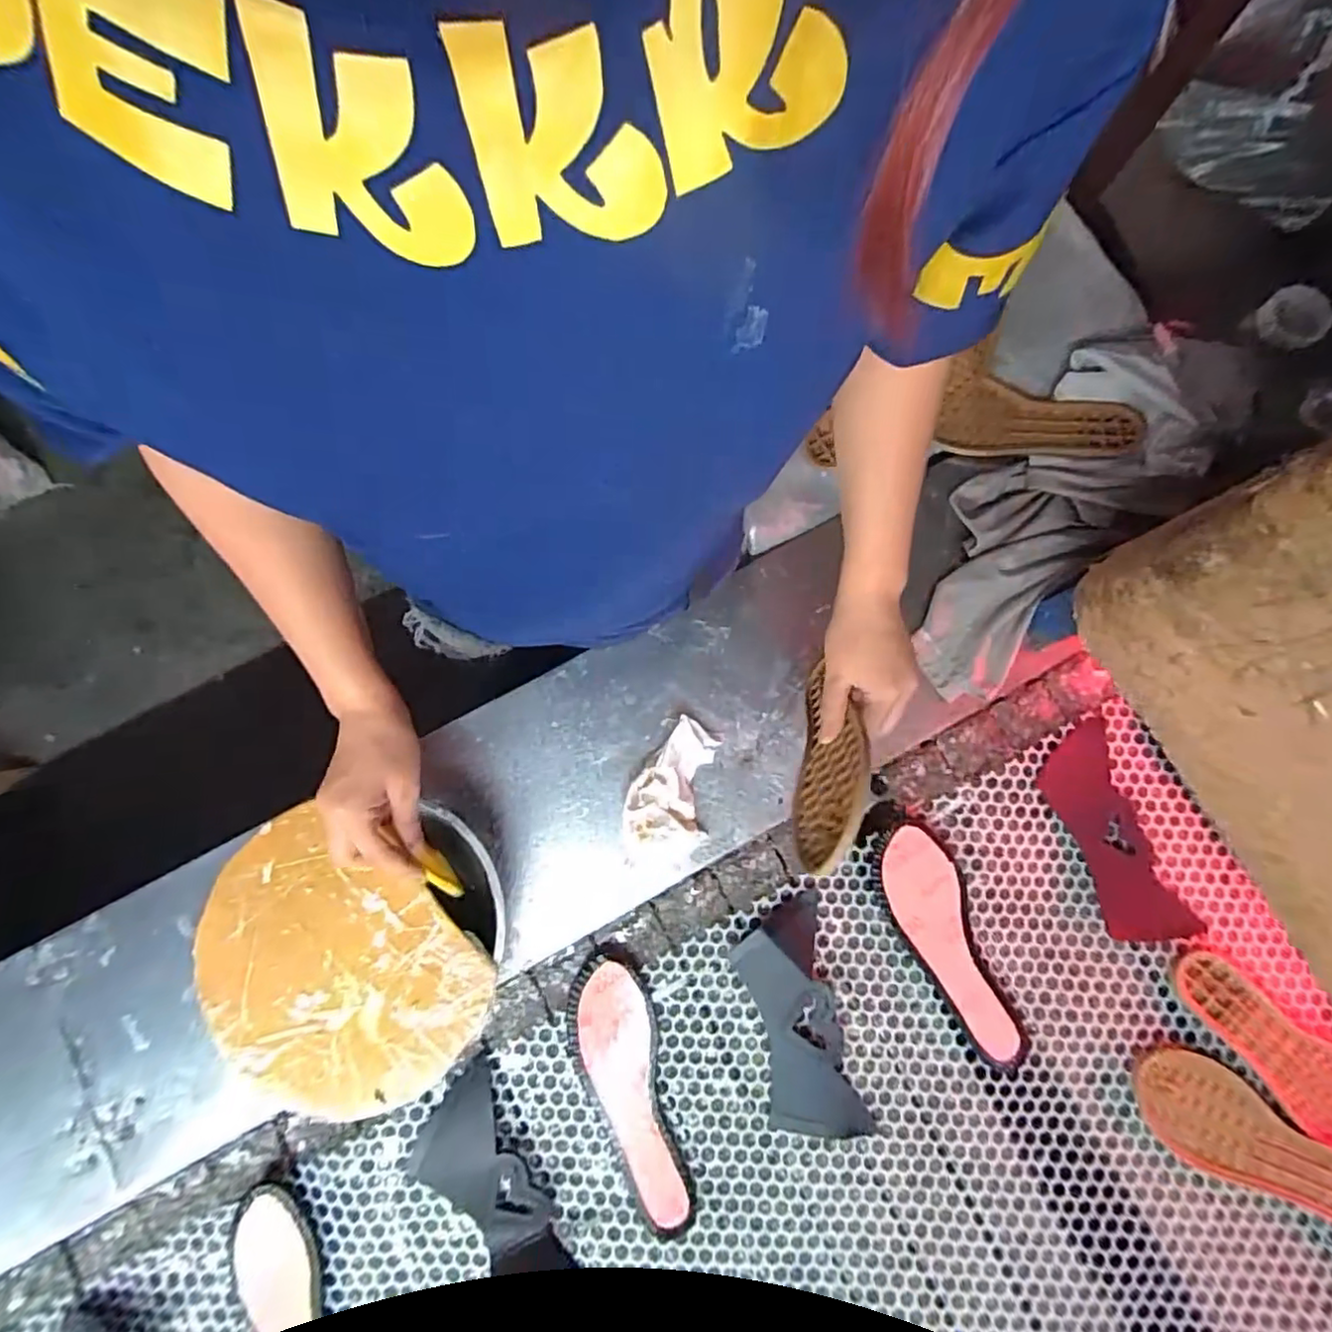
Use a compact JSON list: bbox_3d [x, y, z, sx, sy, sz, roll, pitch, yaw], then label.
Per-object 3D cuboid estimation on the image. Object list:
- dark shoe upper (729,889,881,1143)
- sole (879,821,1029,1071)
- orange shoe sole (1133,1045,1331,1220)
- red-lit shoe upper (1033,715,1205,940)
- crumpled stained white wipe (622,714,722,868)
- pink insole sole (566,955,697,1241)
[{"bbox_3d":[0.123,0.334,0.582,0.087,0.008,0.208,-12,80,-1],"label":"dark shoe upper"},{"bbox_3d":[0.266,0.268,0.588,0.073,0.019,0.231,-20,80,-2],"label":"sole"},{"bbox_3d":[0.539,0.437,0.552,0.239,0.025,0.086,33,82,6],"label":"orange shoe sole"},{"bbox_3d":[0.433,0.163,0.602,0.082,0.024,0.208,-17,80,-2],"label":"red-lit shoe upper"},{"bbox_3d":[0.006,0.120,0.576,0.072,0.030,0.136,22,81,5],"label":"crumpled stained white wipe"},{"bbox_3d":[-0.034,0.393,0.566,0.079,0.015,0.234,-18,80,-2],"label":"pink insole sole"}]

